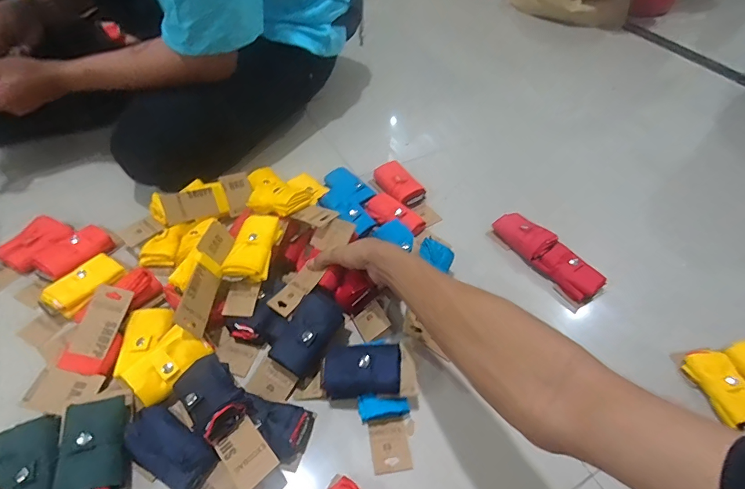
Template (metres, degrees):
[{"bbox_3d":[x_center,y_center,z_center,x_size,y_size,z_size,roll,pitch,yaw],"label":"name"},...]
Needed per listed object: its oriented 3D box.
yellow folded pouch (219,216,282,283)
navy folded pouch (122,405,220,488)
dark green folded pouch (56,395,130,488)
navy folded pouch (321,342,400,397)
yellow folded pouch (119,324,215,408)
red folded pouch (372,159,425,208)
[{"bbox_3d":[-0.167,0.001,0.572,0.059,0.024,0.100,7,50,3],"label":"yellow folded pouch"},{"bbox_3d":[-0.218,0.222,0.443,0.103,0.042,0.055,28,52,20],"label":"navy folded pouch"},{"bbox_3d":[-0.297,0.216,0.433,0.066,0.028,0.100,-5,48,-7],"label":"dark green folded pouch"},{"bbox_3d":[-0.012,0.150,0.492,0.090,0.023,0.063,4,50,1],"label":"navy folded pouch"},{"bbox_3d":[-0.247,0.144,0.494,0.053,0.032,0.087,46,68,-7],"label":"yellow folded pouch"},{"bbox_3d":[0.047,-0.116,0.760,0.047,0.032,0.108,-27,56,-23],"label":"red folded pouch"}]

